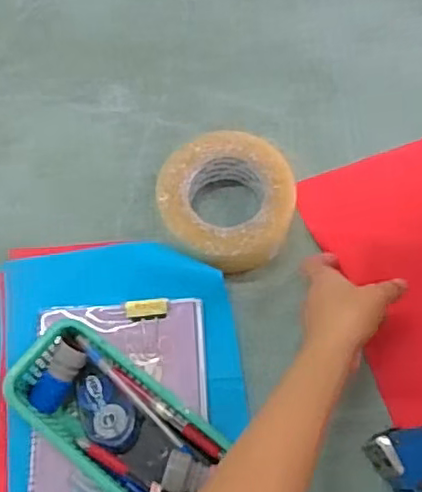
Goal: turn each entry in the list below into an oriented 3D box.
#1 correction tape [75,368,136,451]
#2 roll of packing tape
[{"bbox_3d":[-0.091,0.138,0.527,0.043,0.011,0.074,-33,71,-11],"label":"correction tape"},{"bbox_3d":[0.017,-0.037,0.608,0.126,0.054,0.134,-1,66,3],"label":"roll of packing tape"}]

